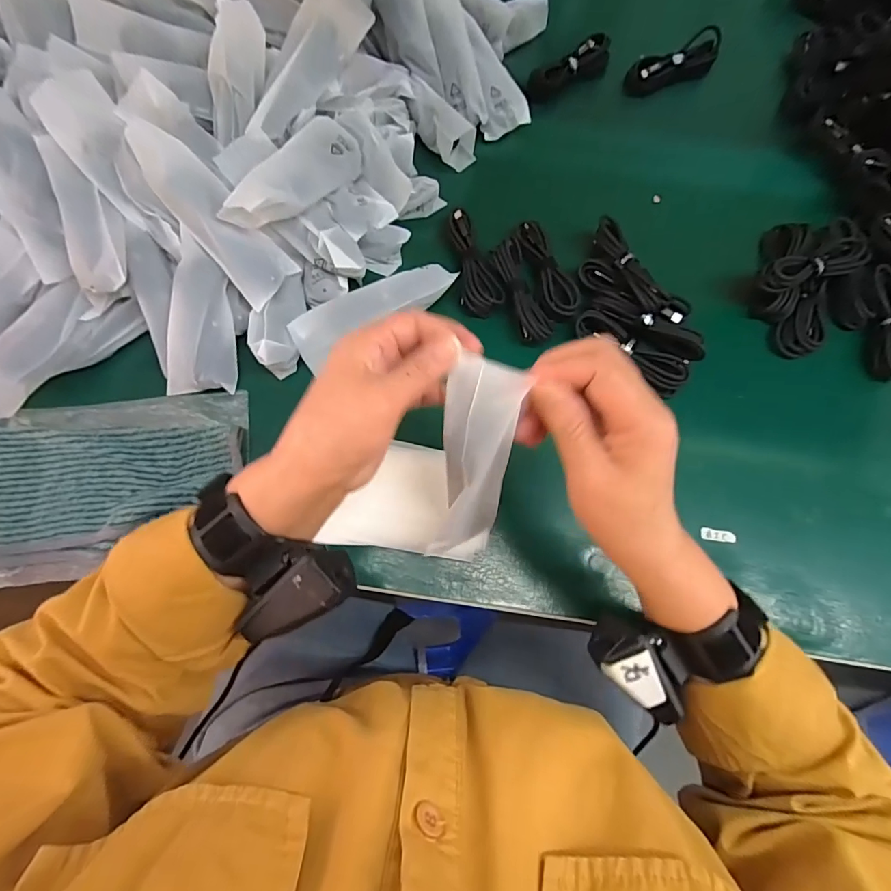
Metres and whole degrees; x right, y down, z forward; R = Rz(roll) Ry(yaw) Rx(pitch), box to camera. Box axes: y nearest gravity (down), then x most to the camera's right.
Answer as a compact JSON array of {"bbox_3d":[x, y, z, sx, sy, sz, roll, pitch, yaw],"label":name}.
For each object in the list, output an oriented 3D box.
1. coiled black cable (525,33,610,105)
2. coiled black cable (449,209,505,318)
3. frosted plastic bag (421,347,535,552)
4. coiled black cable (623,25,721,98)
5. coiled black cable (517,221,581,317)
[{"bbox_3d":[0.140,-0.425,0.528,0.104,0.035,0.024,-35,78,-11],"label":"coiled black cable"},{"bbox_3d":[0.029,-0.176,0.451,0.039,0.022,0.106,-8,74,-4],"label":"coiled black cable"},{"bbox_3d":[0.017,0.013,0.283,0.040,0.138,0.026,6,39,0],"label":"frosted plastic bag"},{"bbox_3d":[0.260,-0.434,0.531,0.112,0.033,0.037,-25,76,-8],"label":"coiled black cable"},{"bbox_3d":[0.099,-0.171,0.449,0.029,0.012,0.103,-16,75,-6],"label":"coiled black cable"}]

